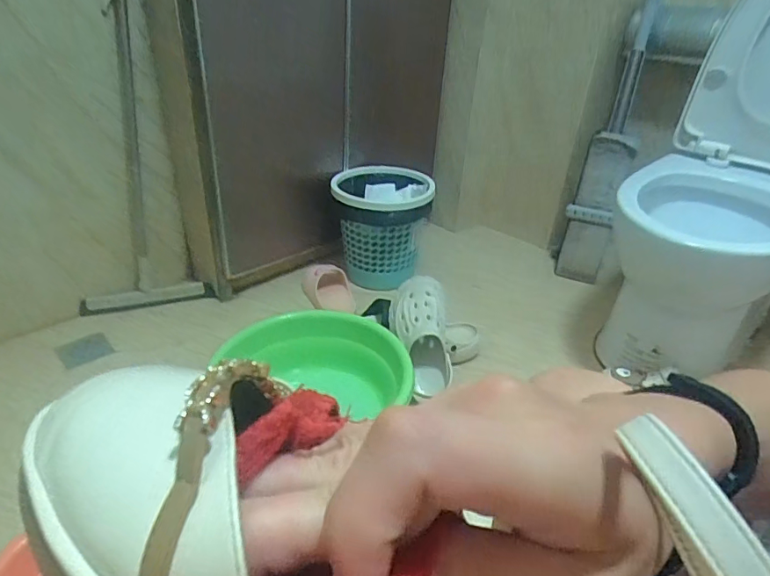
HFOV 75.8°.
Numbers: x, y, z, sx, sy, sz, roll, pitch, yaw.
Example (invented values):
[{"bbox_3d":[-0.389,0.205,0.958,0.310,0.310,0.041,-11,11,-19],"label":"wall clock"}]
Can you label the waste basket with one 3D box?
[{"bbox_3d":[-0.007,-0.175,1.376,0.247,0.270,0.273,4,32,3],"label":"waste basket"}]

